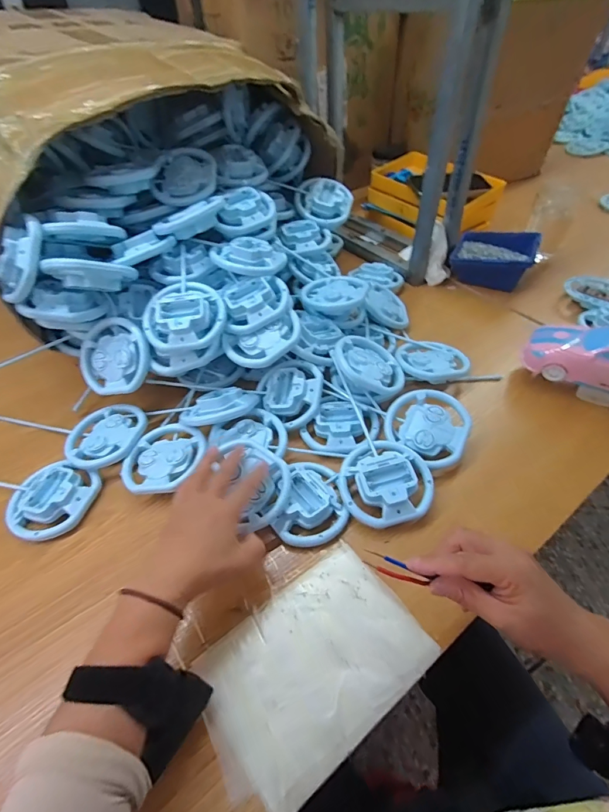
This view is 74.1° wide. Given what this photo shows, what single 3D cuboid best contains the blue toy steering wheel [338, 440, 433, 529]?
[{"bbox_3d":[0.093,0.089,0.470,0.102,0.045,0.098,-2,48,2],"label":"blue toy steering wheel"}]

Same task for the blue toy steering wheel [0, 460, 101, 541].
[{"bbox_3d":[-0.373,0.106,0.503,0.225,0.024,0.093,8,49,10],"label":"blue toy steering wheel"}]

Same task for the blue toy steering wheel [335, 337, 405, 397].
[{"bbox_3d":[0.090,-0.055,0.562,0.101,0.023,0.101,16,46,-18],"label":"blue toy steering wheel"}]

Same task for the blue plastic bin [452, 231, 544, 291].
[{"bbox_3d":[0.356,-0.278,0.766,0.139,0.068,0.105,25,54,23],"label":"blue plastic bin"}]

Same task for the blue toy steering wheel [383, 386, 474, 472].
[{"bbox_3d":[0.159,0.025,0.518,0.101,0.023,0.092,-4,65,9],"label":"blue toy steering wheel"}]

